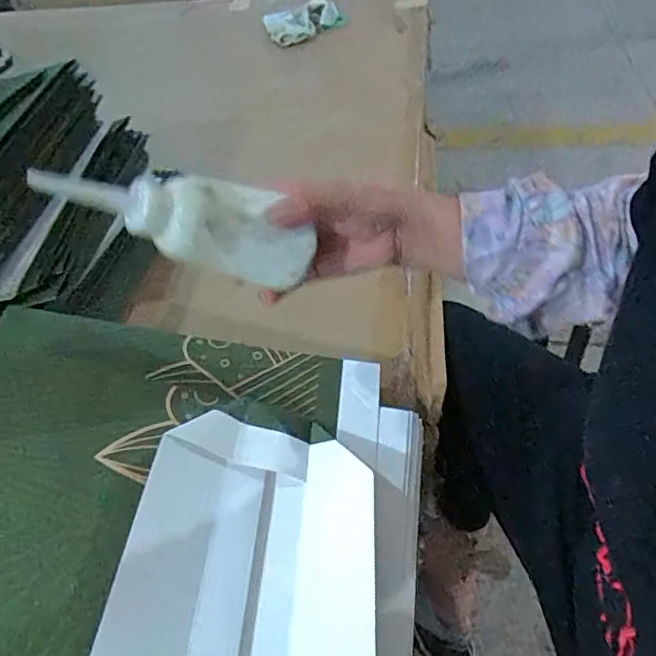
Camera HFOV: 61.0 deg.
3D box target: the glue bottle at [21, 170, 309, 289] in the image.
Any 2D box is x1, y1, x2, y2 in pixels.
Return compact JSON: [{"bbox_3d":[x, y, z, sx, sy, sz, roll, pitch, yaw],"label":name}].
[{"bbox_3d":[-0.084,-0.067,0.333,0.160,0.045,0.039,14,36,-32],"label":"glue bottle"}]

